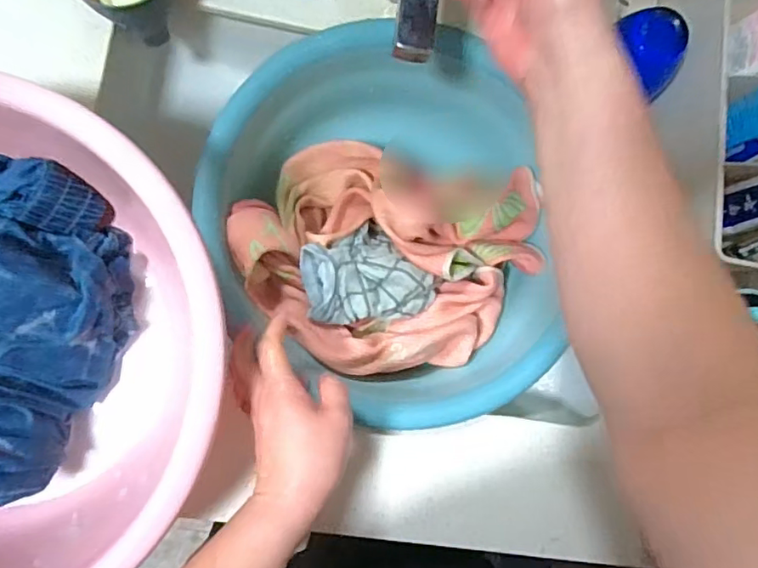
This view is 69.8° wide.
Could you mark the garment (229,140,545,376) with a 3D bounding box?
[{"bbox_3d":[0.019,-0.022,0.551,0.310,0.108,0.217,10,86,-6],"label":"garment"}]

